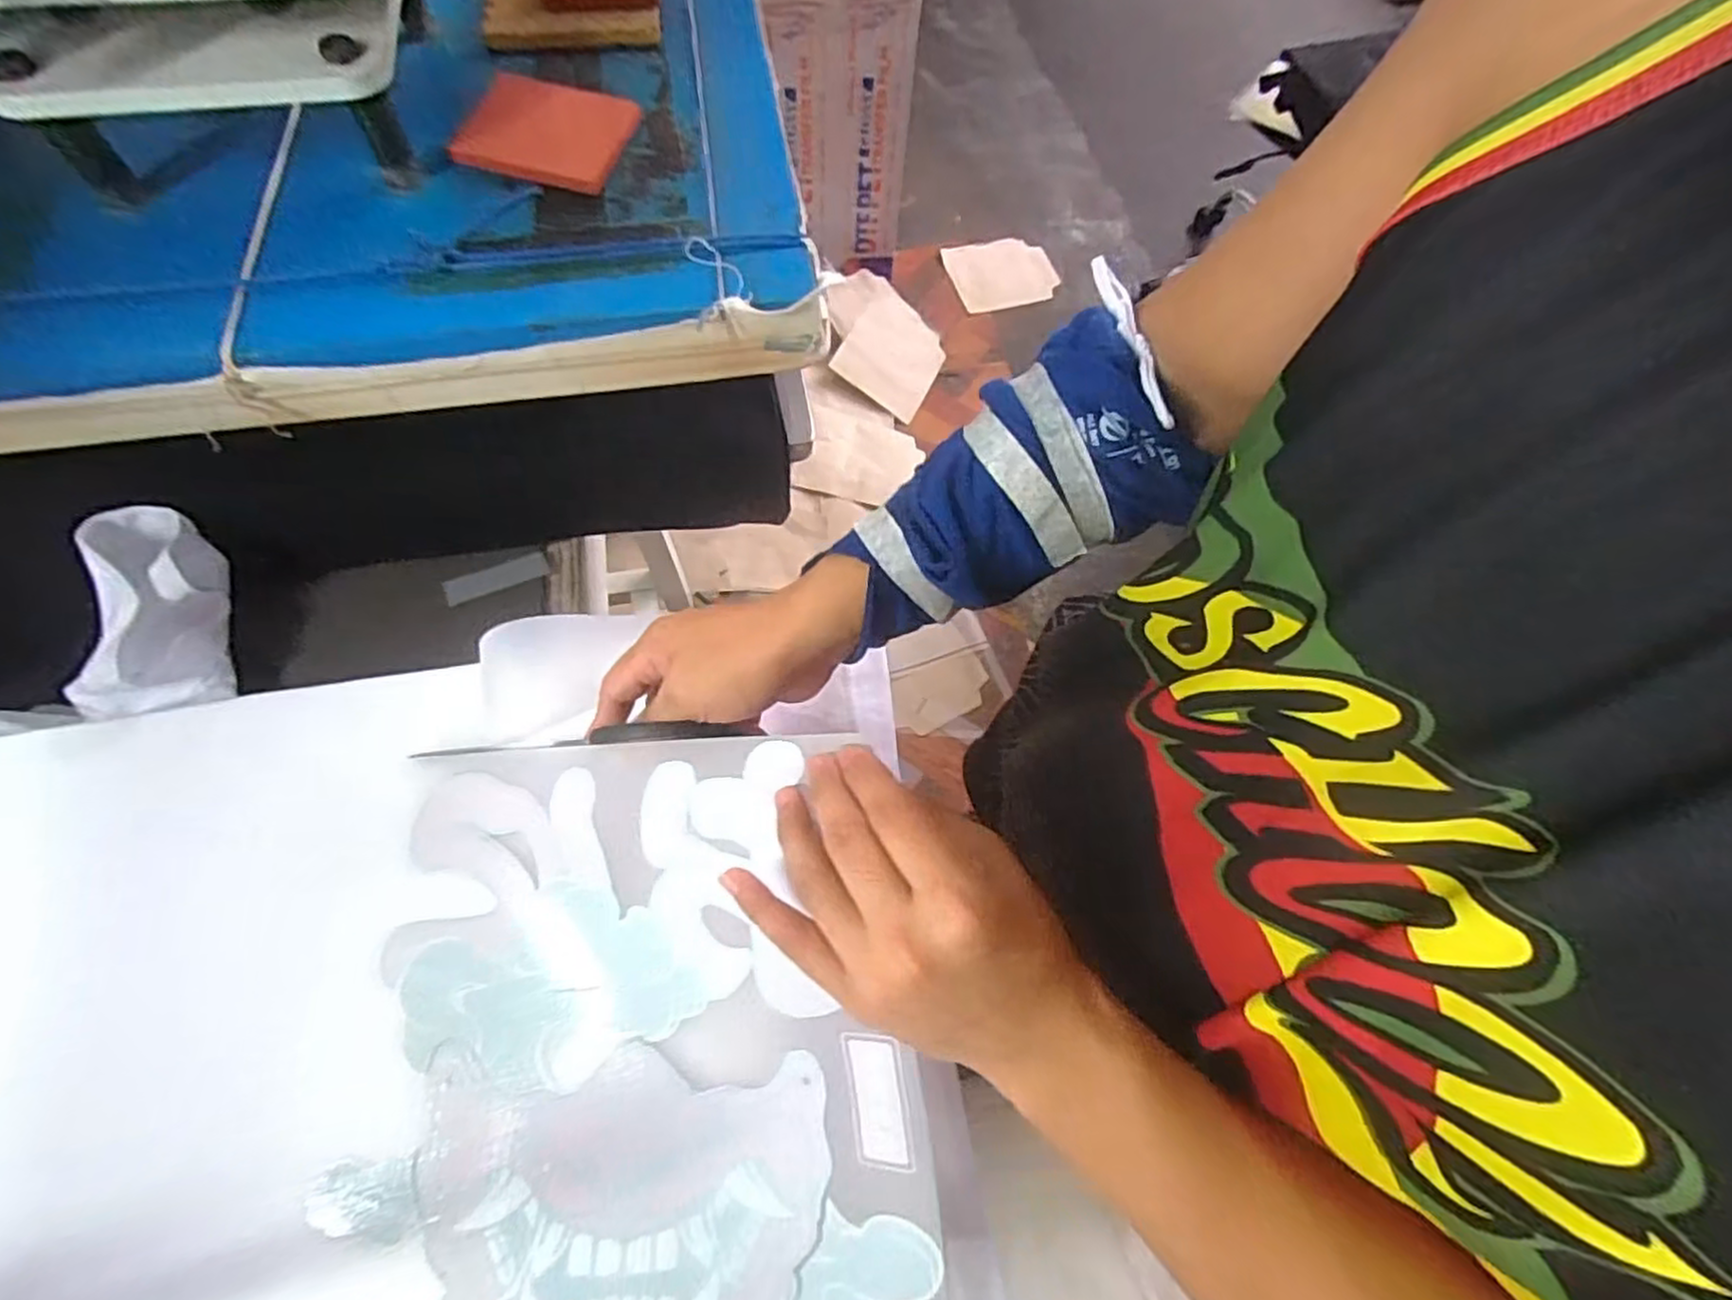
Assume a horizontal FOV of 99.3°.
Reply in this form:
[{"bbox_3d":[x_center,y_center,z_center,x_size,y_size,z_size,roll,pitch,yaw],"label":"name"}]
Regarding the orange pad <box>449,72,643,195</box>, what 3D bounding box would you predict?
[{"bbox_3d":[-0.193,-0.314,0.443,0.094,0.013,0.083,15,67,4],"label":"orange pad"}]

